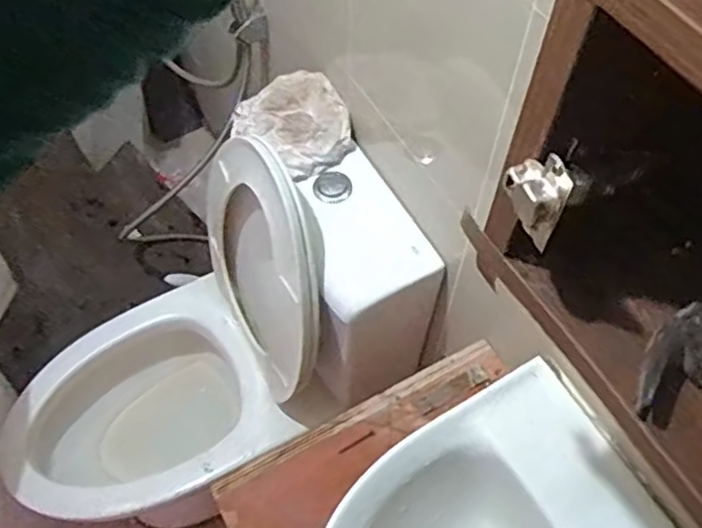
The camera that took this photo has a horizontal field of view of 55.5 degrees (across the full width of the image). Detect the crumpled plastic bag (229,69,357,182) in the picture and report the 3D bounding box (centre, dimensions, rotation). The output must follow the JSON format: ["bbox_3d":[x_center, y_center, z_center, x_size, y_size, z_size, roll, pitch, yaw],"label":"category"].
[{"bbox_3d":[-0.087,-0.203,0.995,0.161,0.058,0.178,-29,62,-19],"label":"crumpled plastic bag"}]

